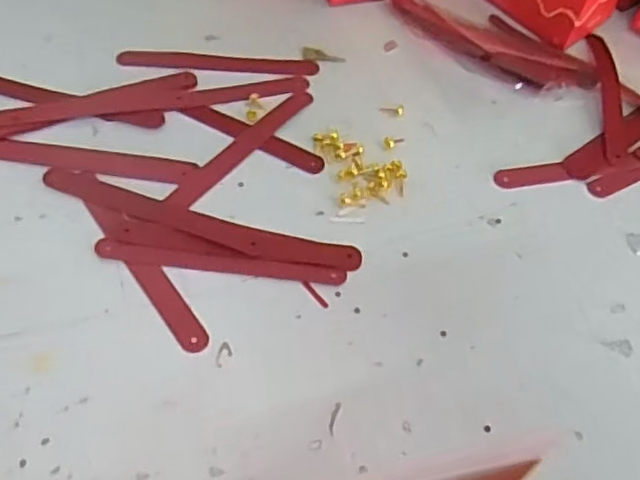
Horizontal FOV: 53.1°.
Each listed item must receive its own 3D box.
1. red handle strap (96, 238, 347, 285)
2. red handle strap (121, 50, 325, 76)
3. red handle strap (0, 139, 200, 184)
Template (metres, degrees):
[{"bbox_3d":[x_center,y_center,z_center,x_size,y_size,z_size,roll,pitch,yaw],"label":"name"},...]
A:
[{"bbox_3d":[-0.052,0.012,0.339,0.129,0.004,0.013,6,56,-1],"label":"red handle strap"},{"bbox_3d":[-0.067,-0.119,0.427,0.128,0.004,0.018,3,56,-3],"label":"red handle strap"},{"bbox_3d":[-0.138,-0.047,0.370,0.129,0.004,0.018,7,56,0],"label":"red handle strap"}]

